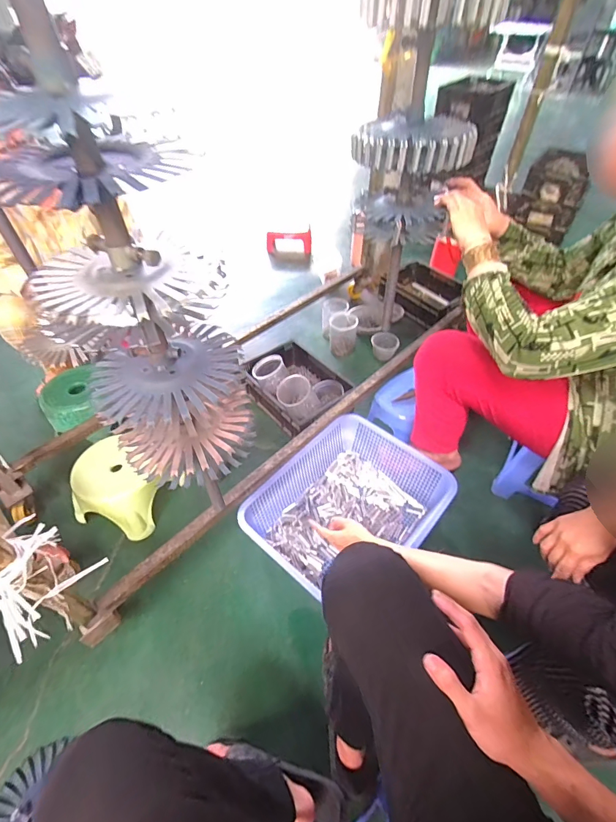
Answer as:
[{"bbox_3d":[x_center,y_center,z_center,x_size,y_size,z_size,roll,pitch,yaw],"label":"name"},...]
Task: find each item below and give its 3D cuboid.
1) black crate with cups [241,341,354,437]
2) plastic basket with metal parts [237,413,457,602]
[{"bbox_3d":[-0.046,-0.097,1.297,0.251,0.149,0.338,-34,56,-26],"label":"black crate with cups"},{"bbox_3d":[0.099,0.254,0.991,0.367,0.145,0.448,34,57,28],"label":"plastic basket with metal parts"}]

